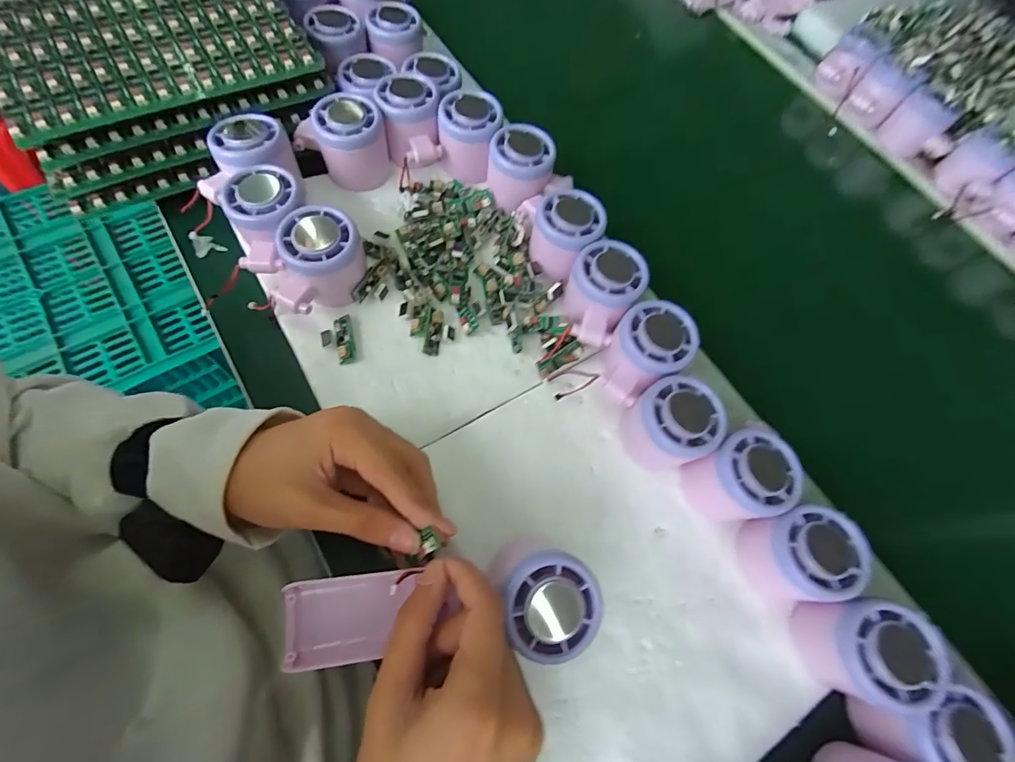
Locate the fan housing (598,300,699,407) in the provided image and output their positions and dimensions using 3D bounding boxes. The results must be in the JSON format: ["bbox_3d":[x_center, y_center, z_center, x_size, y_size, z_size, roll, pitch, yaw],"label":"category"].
[{"bbox_3d":[0.098,-0.019,0.328,0.056,0.052,0.074,40,69,11],"label":"fan housing"}]

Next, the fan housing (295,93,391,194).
[{"bbox_3d":[-0.142,-0.205,0.381,0.074,0.057,0.057,-17,70,-12],"label":"fan housing"}]

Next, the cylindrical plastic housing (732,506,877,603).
[{"bbox_3d":[0.191,0.111,0.286,0.055,0.046,0.054,2,67,-6],"label":"cylindrical plastic housing"}]

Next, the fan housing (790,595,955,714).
[{"bbox_3d":[0.215,0.159,0.264,0.057,0.047,0.055,5,67,-4],"label":"fan housing"}]

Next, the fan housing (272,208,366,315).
[{"bbox_3d":[-0.144,-0.085,0.330,0.074,0.059,0.057,-33,74,-17],"label":"fan housing"}]

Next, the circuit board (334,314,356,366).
[{"bbox_3d":[-0.124,-0.032,0.337,0.013,0.008,0.038,-9,69,-10],"label":"circuit board"}]

